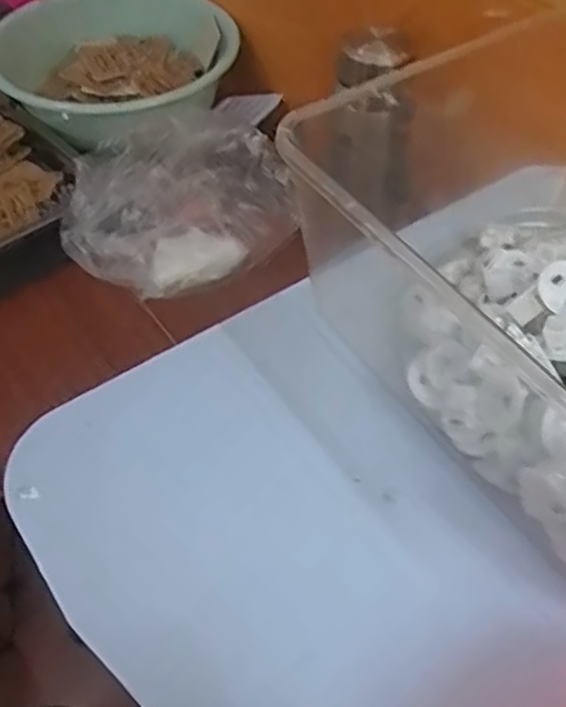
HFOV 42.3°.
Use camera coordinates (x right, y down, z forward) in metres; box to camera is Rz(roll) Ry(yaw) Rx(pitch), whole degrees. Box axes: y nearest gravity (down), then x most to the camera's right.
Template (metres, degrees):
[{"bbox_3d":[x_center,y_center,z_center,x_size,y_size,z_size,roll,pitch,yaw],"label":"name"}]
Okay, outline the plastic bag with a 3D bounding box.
[{"bbox_3d":[-0.109,-0.160,0.777,0.237,0.100,0.165,-15,52,-10],"label":"plastic bag"}]

